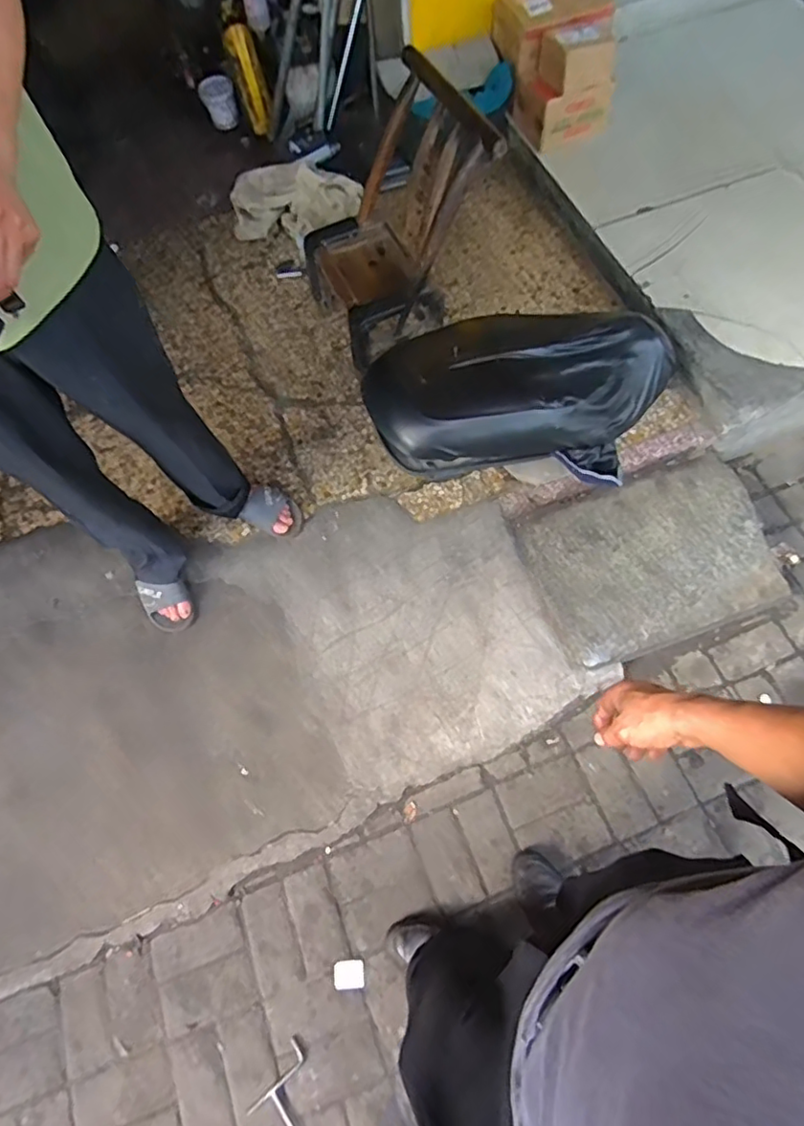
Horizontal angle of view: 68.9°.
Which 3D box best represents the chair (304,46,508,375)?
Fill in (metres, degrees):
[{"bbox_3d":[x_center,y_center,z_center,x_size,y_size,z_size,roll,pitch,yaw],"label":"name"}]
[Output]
[{"bbox_3d":[-0.041,-0.799,1.414,0.368,0.506,0.388,-29,67,-9],"label":"chair"}]

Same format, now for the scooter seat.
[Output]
[{"bbox_3d":[0.260,-0.323,1.193,0.664,0.181,0.334,-14,72,-18],"label":"scooter seat"}]

